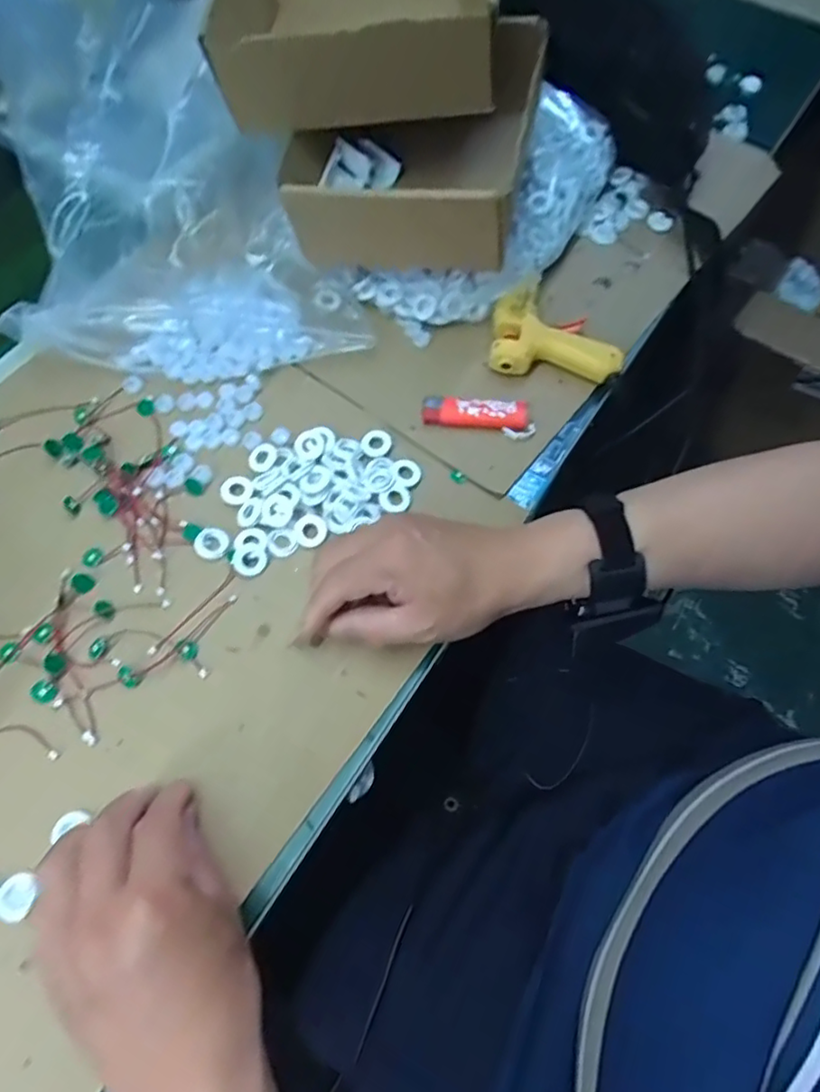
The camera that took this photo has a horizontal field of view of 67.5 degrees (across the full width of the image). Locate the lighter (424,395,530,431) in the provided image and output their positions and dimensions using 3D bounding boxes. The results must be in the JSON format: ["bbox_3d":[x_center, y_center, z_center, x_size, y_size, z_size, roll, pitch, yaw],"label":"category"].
[{"bbox_3d":[0.052,-0.105,0.485,0.082,0.013,0.025,2,68,2],"label":"lighter"}]

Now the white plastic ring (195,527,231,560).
[{"bbox_3d":[-0.143,-0.002,0.442,0.024,0.005,0.024,-1,68,1],"label":"white plastic ring"}]

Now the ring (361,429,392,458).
[{"bbox_3d":[-0.026,-0.080,0.474,0.023,0.004,0.023,-1,68,1],"label":"ring"}]

